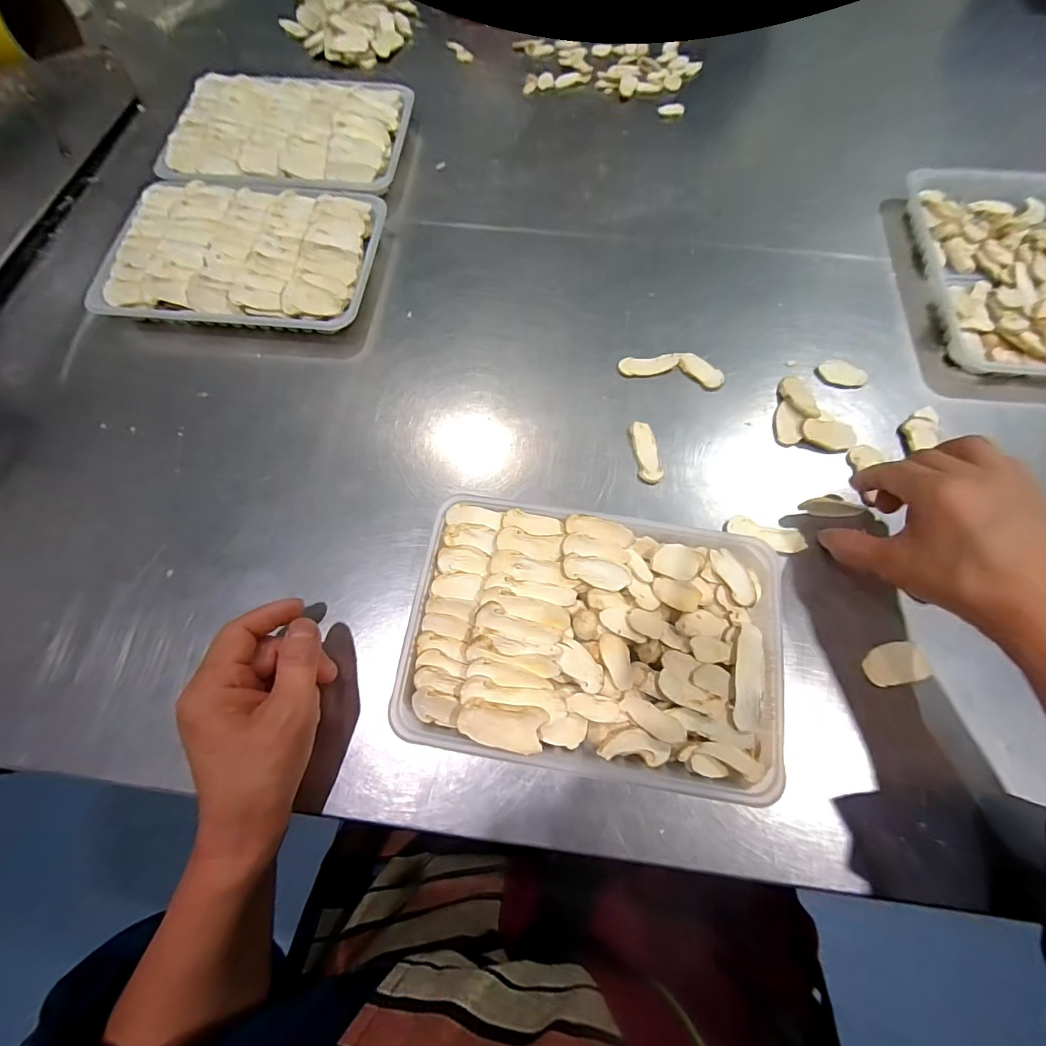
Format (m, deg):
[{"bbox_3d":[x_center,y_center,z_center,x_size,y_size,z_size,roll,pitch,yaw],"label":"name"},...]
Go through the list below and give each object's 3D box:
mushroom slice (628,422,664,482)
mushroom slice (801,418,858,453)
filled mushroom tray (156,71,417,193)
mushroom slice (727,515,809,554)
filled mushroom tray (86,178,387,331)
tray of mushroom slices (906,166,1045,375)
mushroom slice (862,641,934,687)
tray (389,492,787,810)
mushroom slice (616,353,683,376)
[{"bbox_3d":[0.097,-0.055,0.349,0.018,0.005,0.050,-7,71,-1],"label":"mushroom slice"},{"bbox_3d":[0.243,-0.071,0.354,0.043,0.004,0.027,9,71,5],"label":"mushroom slice"},{"bbox_3d":[-0.242,-0.398,0.464,0.231,0.038,0.158,4,71,3],"label":"filled mushroom tray"},{"bbox_3d":[0.178,0.008,0.325,0.055,0.004,0.020,12,71,5],"label":"mushroom slice"},{"bbox_3d":[-0.251,-0.246,0.409,0.231,0.037,0.150,4,71,3],"label":"filled mushroom tray"},{"bbox_3d":[0.457,-0.232,0.397,0.183,0.023,0.235,2,71,2],"label":"tray of mushroom slices"},{"bbox_3d":[0.246,0.092,0.294,0.043,0.006,0.024,-11,71,-2],"label":"mushroom slice"},{"bbox_3d":[0.045,0.071,0.290,0.228,0.035,0.161,9,71,4],"label":"tray"},{"bbox_3d":[0.106,-0.133,0.377,0.051,0.007,0.017,-3,71,0],"label":"mushroom slice"}]

